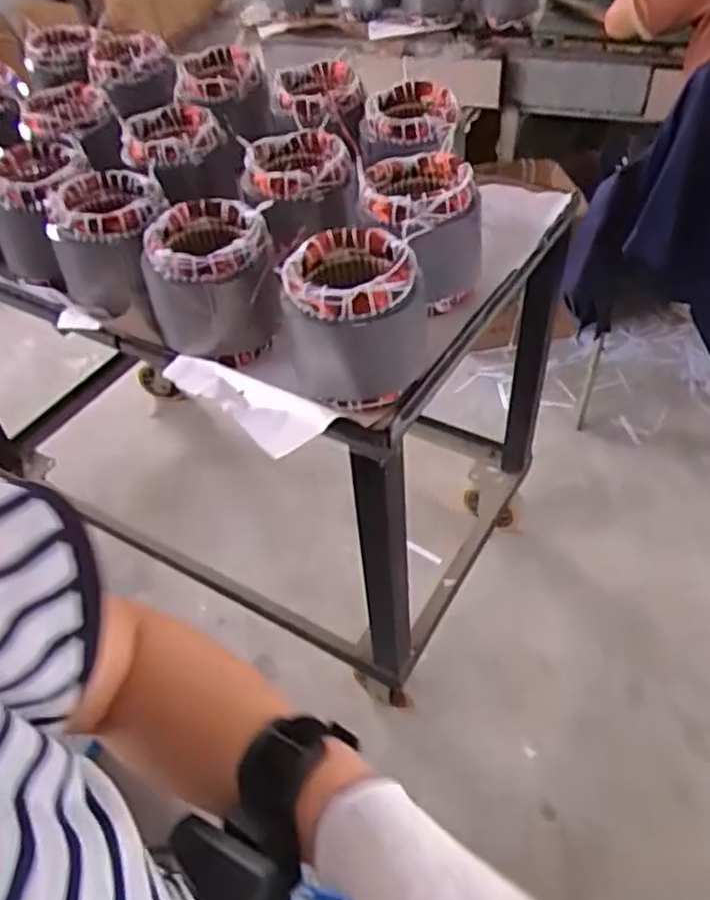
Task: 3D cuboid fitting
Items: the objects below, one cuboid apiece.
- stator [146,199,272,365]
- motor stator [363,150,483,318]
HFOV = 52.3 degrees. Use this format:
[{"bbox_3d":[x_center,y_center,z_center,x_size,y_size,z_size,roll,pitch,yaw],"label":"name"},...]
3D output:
[{"bbox_3d":[-0.172,-0.197,0.885,0.141,0.159,0.139,-13,48,-7],"label":"stator"},{"bbox_3d":[0.086,-0.285,0.941,0.139,0.145,0.146,0,48,5],"label":"motor stator"}]

